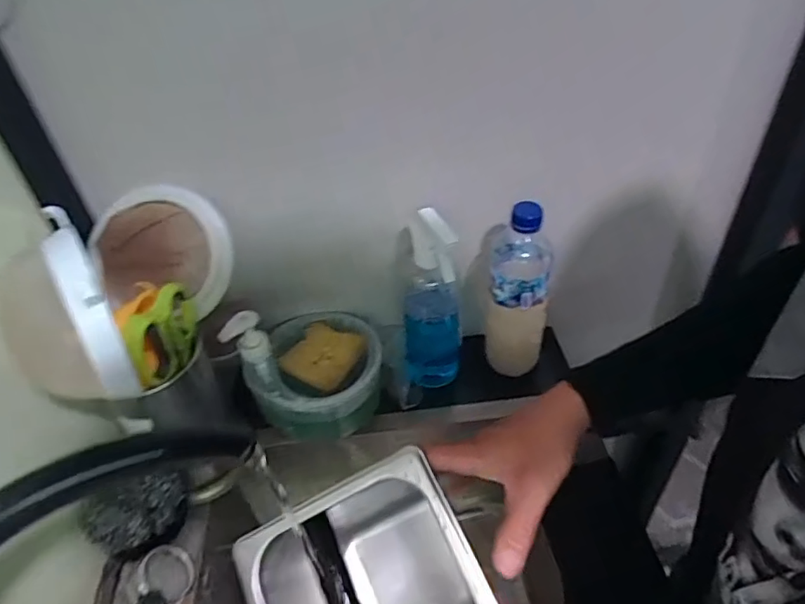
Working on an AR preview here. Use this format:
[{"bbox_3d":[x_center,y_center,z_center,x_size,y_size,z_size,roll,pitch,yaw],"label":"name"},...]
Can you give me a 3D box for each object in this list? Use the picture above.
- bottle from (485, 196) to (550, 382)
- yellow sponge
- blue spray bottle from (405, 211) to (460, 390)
[{"bbox_3d":[0.131,-0.008,0.617,0.064,0.223,0.063,3,42,9],"label":"bottle"},{"bbox_3d":[-0.091,0.060,0.633,0.080,0.016,0.078,19,46,23],"label":"yellow sponge"},{"bbox_3d":[0.032,0.006,0.601,0.063,0.237,0.054,1,42,7],"label":"blue spray bottle"}]

